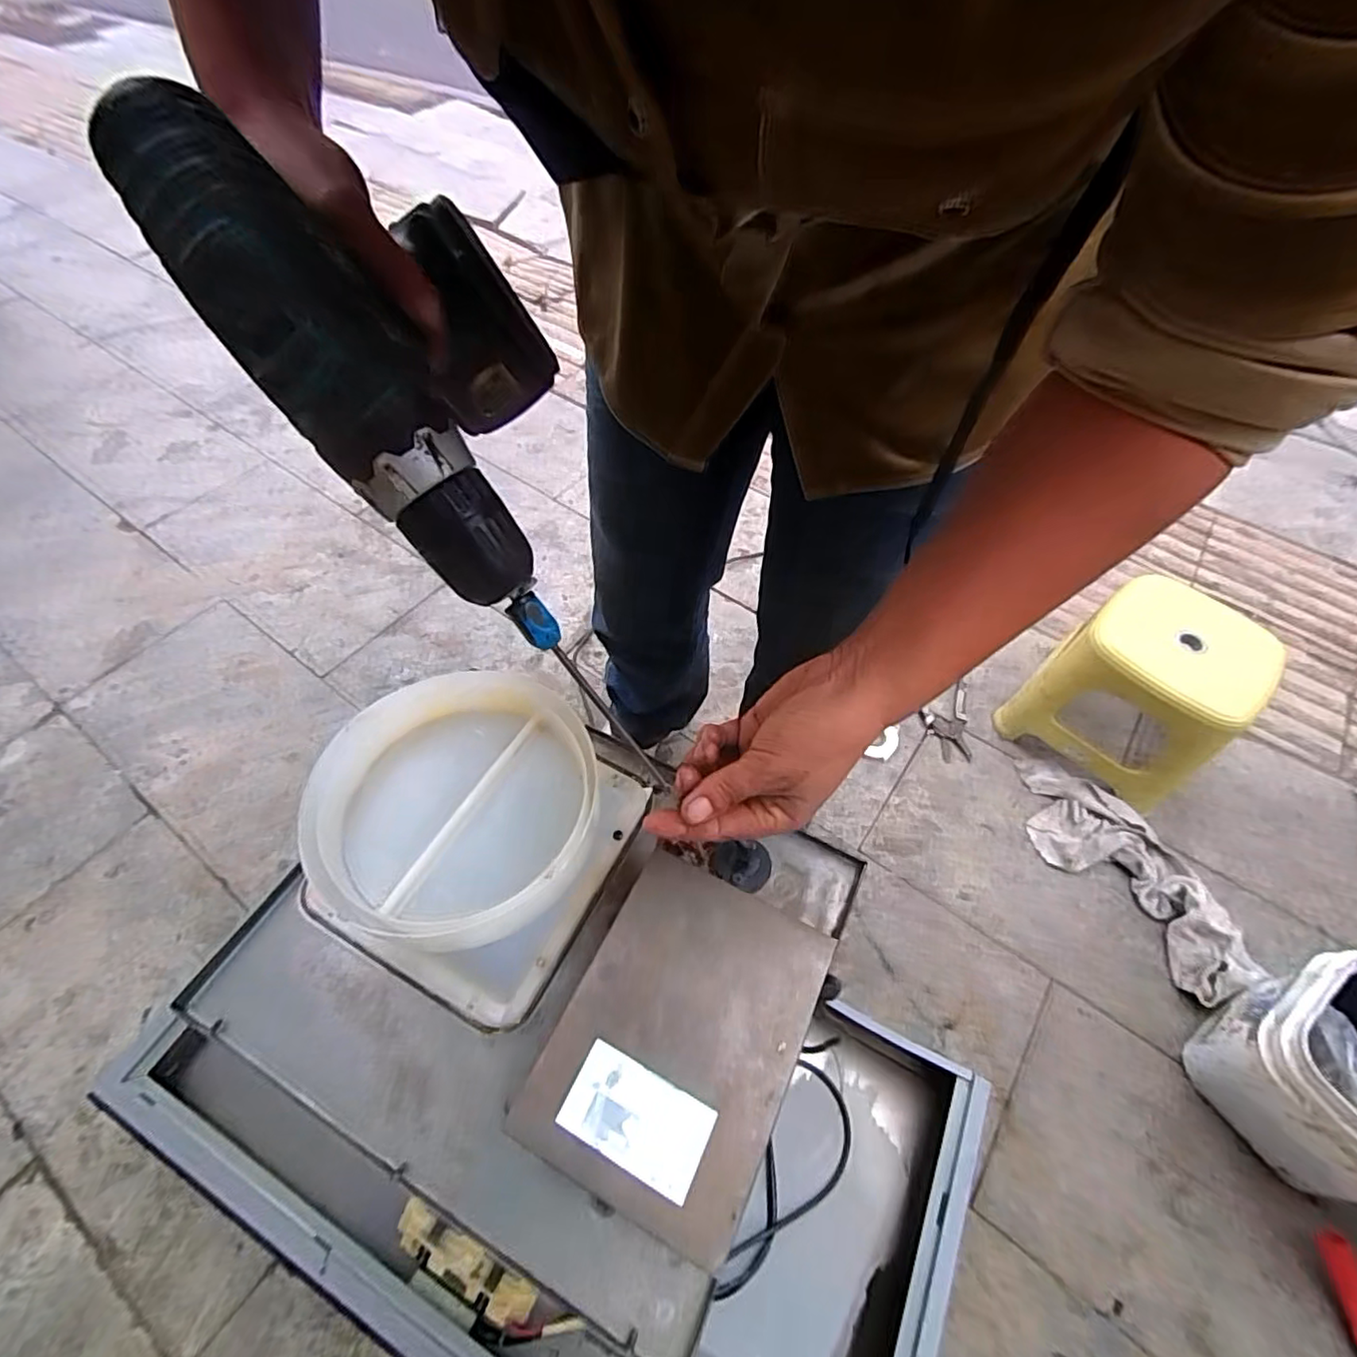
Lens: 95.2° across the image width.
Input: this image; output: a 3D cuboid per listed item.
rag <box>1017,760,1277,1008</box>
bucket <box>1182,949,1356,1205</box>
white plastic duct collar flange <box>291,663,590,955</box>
[{"bbox_3d":[0.668,0.282,0.933,0.144,0.039,0.381,-26,61,-16],"label":"rag"},{"bbox_3d":[0.758,0.451,0.700,0.209,0.194,0.213,-36,64,-21],"label":"bucket"},{"bbox_3d":[-0.146,0.082,0.411,0.176,0.057,0.166,0,57,0],"label":"white plastic duct collar flange"}]

